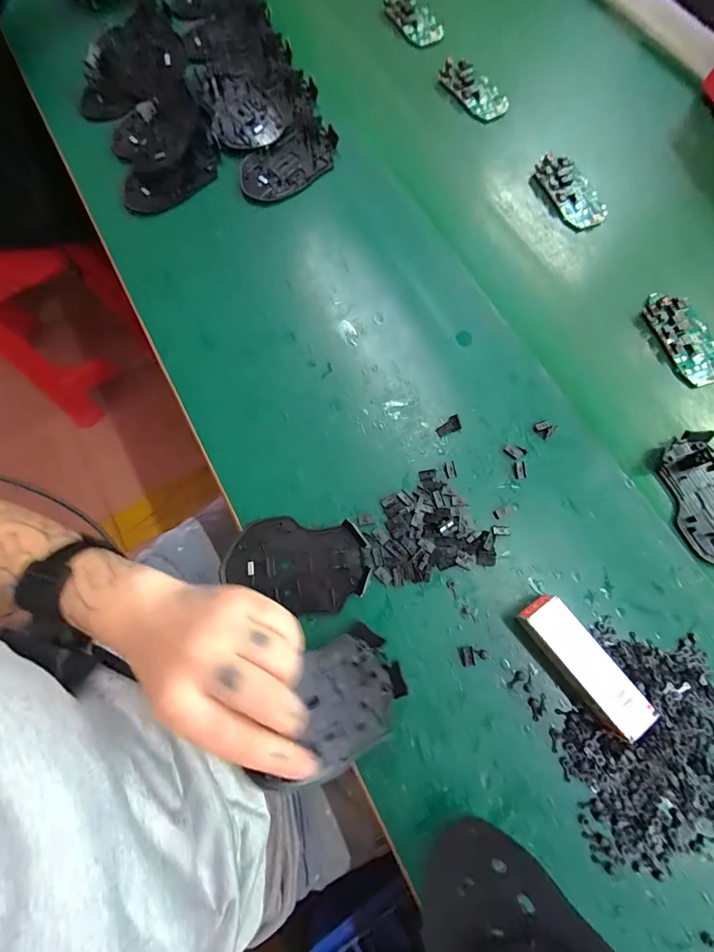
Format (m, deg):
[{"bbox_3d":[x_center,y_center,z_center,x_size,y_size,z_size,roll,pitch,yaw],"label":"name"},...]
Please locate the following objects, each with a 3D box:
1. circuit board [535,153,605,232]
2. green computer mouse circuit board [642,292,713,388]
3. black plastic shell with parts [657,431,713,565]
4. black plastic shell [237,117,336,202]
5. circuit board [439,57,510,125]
[{"bbox_3d":[0.224,-0.297,0.411,0.044,0.015,0.087,-24,75,-6],"label":"circuit board"},{"bbox_3d":[0.303,-0.129,0.361,0.044,0.014,0.095,-20,75,-5],"label":"green computer mouse circuit board"},{"bbox_3d":[0.294,0.020,0.321,0.070,0.011,0.113,-18,75,-4],"label":"black plastic shell with parts"},{"bbox_3d":[-0.072,-0.333,0.420,0.114,0.014,0.067,-31,76,-8],"label":"black plastic shell"},{"bbox_3d":[0.135,-0.443,0.453,0.043,0.019,0.088,-35,77,-9],"label":"circuit board"}]

